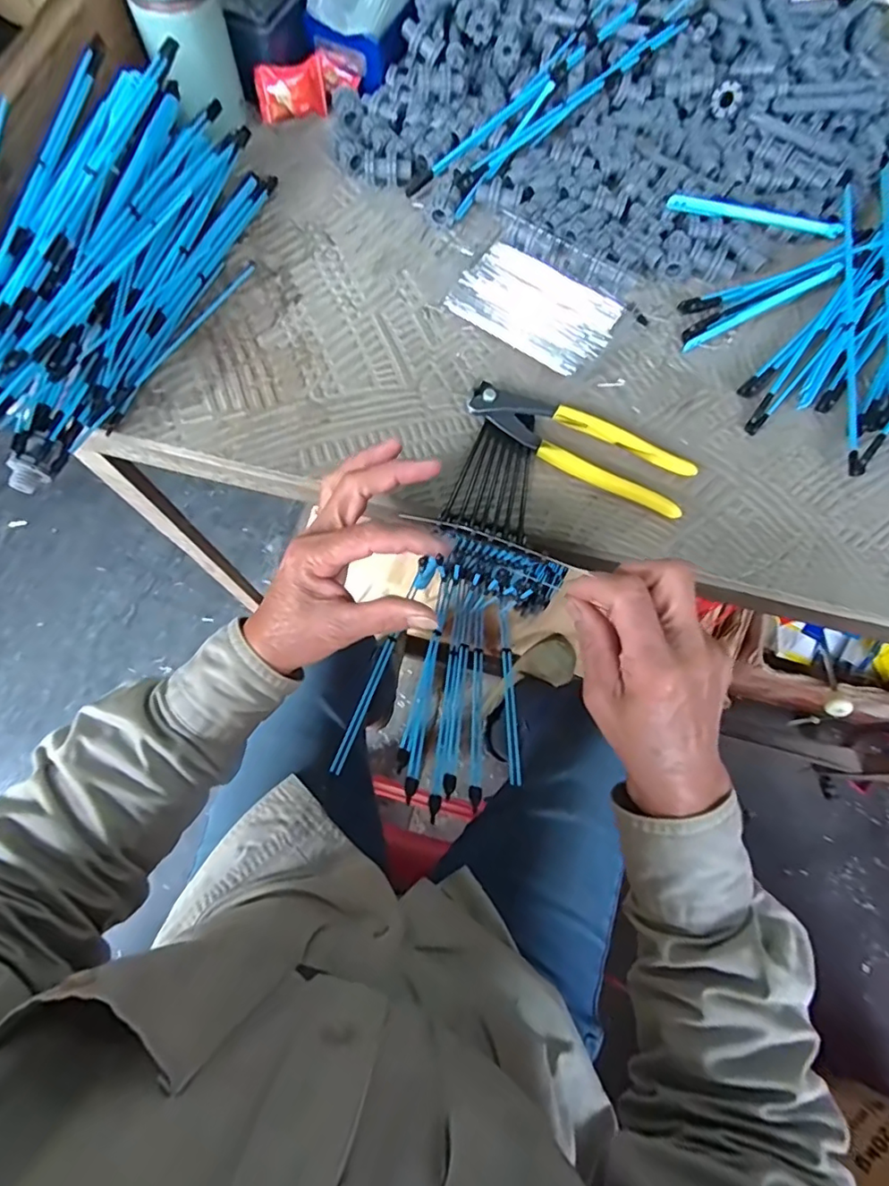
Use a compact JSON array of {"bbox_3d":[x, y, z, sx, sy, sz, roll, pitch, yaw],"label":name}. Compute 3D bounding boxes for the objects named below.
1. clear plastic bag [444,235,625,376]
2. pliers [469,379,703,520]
[{"bbox_3d":[0.071,-0.225,0.441,0.124,0.007,0.079,33,75,8],"label":"clear plastic bag"},{"bbox_3d":[0.096,-0.107,0.399,0.162,0.016,0.045,26,74,6],"label":"pliers"}]

